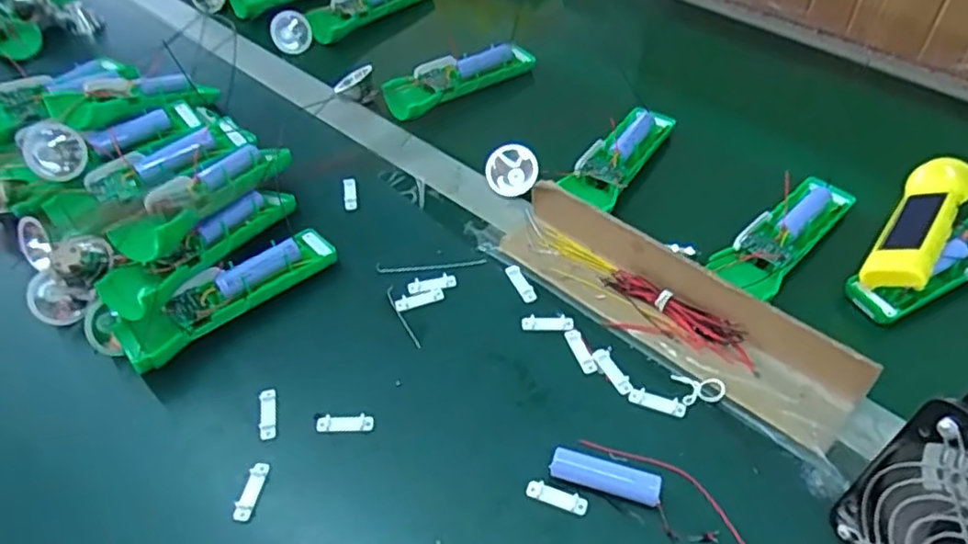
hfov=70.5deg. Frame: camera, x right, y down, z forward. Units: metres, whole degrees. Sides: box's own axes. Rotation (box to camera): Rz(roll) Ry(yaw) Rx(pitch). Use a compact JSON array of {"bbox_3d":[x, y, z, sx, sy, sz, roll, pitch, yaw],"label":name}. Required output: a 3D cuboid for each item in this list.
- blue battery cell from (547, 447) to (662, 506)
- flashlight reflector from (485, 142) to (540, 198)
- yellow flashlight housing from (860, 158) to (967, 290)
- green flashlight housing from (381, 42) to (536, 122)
[{"bbox_3d":[0.075,0.124,0.420,0.066,0.018,0.018,13,50,14],"label":"blue battery cell"},{"bbox_3d":[0.026,-0.089,0.605,0.044,0.047,0.019,-40,24,18],"label":"flashlight reflector"},{"bbox_3d":[0.339,-0.037,0.533,0.045,0.037,0.159,32,57,27],"label":"yellow flashlight housing"},{"bbox_3d":[-0.024,-0.202,0.700,0.170,0.022,0.049,-26,52,-19],"label":"green flashlight housing"}]

